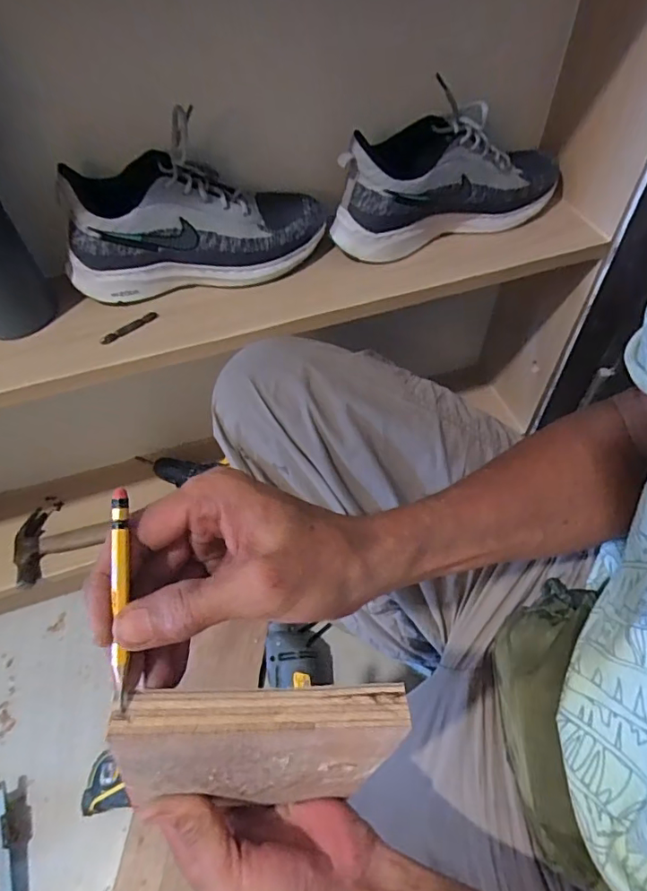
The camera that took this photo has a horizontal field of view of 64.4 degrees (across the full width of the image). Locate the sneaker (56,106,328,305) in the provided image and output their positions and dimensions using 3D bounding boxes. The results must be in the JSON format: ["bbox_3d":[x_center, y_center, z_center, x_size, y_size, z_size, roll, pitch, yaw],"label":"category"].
[{"bbox_3d":[-0.131,-0.228,0.524,0.263,0.119,0.089,-9,53,-3],"label":"sneaker"}]

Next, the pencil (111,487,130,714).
[{"bbox_3d":[-0.094,0.069,0.238,0.007,0.007,0.098,-2,85,3],"label":"pencil"}]

